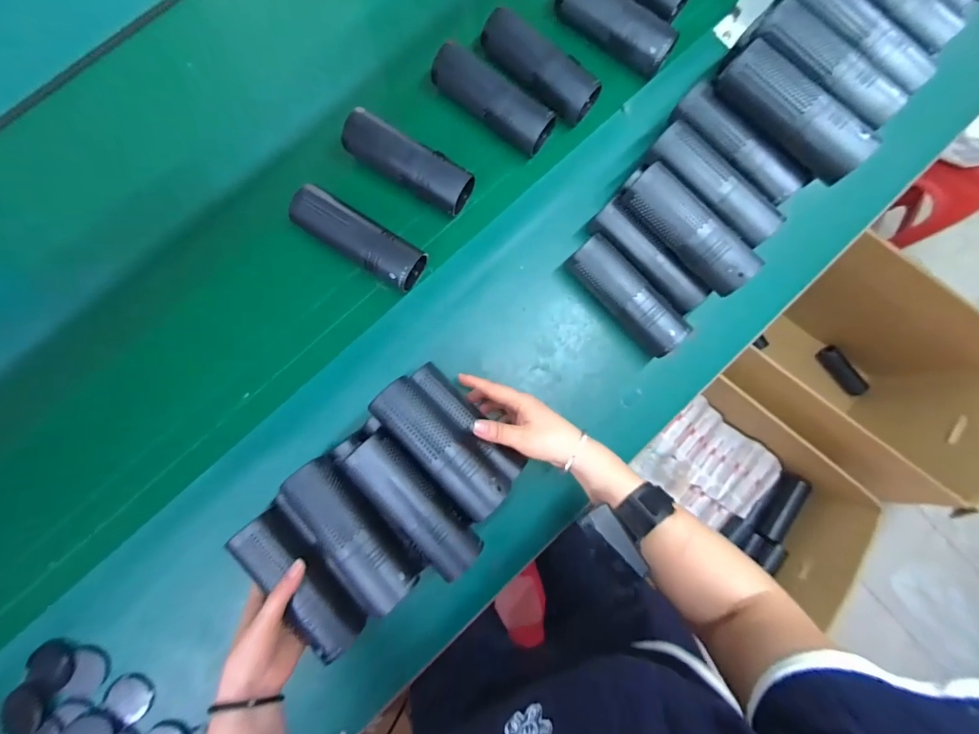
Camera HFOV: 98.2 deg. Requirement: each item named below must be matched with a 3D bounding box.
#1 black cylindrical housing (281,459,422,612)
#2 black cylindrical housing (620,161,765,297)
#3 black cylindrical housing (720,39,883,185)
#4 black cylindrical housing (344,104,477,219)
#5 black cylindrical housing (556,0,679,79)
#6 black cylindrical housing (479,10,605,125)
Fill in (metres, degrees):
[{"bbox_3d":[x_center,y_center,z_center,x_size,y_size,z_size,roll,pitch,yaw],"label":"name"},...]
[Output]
[{"bbox_3d":[-0.141,0.165,0.421,0.056,0.052,0.160,-40,88,-6],"label":"black cylindrical housing"},{"bbox_3d":[0.220,-0.152,0.469,0.050,0.050,0.164,-45,88,-6],"label":"black cylindrical housing"},{"bbox_3d":[0.309,-0.259,0.435,0.043,0.054,0.166,-39,88,-6],"label":"black cylindrical housing"},{"bbox_3d":[-0.102,-0.246,0.517,0.166,0.056,0.050,30,84,0],"label":"black cylindrical housing"},{"bbox_3d":[0.164,-0.450,0.562,0.164,0.051,0.050,34,84,0],"label":"black cylindrical housing"},{"bbox_3d":[0.063,-0.381,0.535,0.165,0.053,0.047,39,84,1],"label":"black cylindrical housing"}]

